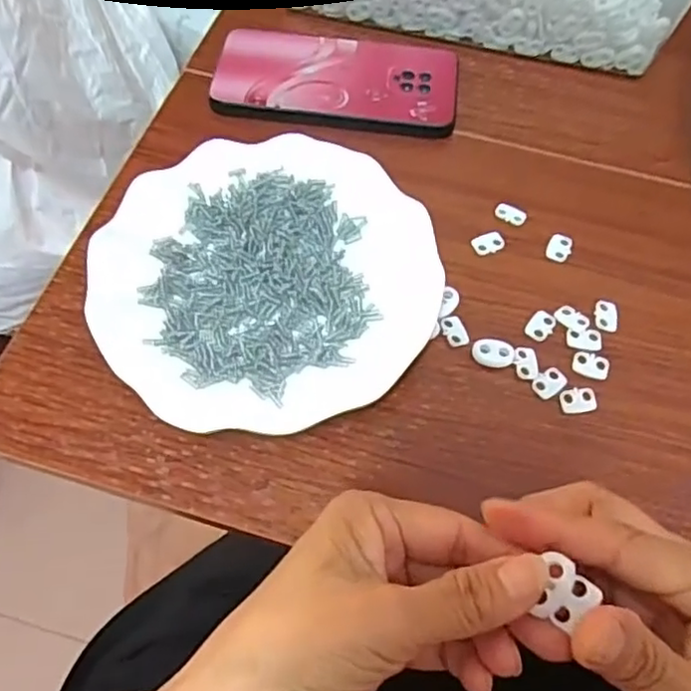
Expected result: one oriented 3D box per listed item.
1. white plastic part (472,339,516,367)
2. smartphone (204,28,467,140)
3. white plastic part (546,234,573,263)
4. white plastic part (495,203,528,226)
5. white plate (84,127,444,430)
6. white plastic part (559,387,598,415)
[{"bbox_3d":[0.081,0.004,0.349,0.023,0.005,0.014,9,61,3],"label":"white plastic part"},{"bbox_3d":[-0.005,-0.185,0.447,0.164,0.015,0.079,7,61,2],"label":"smartphone"},{"bbox_3d":[0.130,-0.060,0.388,0.014,0.004,0.020,21,63,9],"label":"white plastic part"},{"bbox_3d":[0.103,-0.082,0.399,0.020,0.004,0.011,23,63,10],"label":"white plastic part"},{"bbox_3d":[-0.044,-0.037,0.358,0.179,0.024,0.179,1,61,-2],"label":"white plate"},{"bbox_3d":[0.123,0.028,0.338,0.020,0.004,0.013,-7,62,-6],"label":"white plastic part"}]

